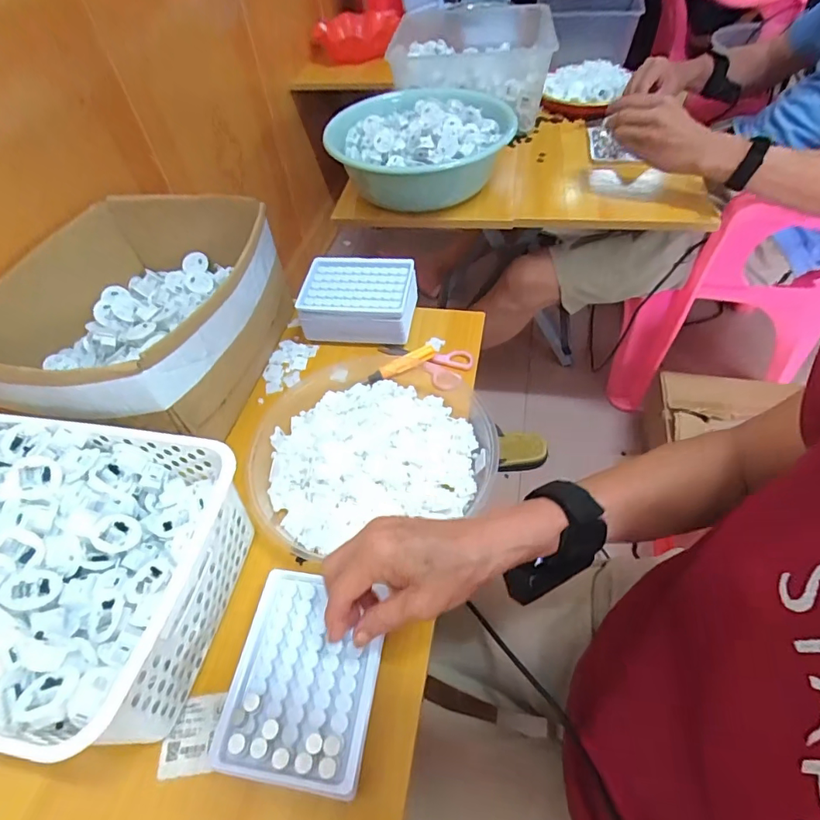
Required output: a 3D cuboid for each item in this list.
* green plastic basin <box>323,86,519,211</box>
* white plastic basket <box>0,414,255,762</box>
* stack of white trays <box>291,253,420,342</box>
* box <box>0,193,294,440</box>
[{"bbox_3d":[0.016,-0.427,0.802,0.253,0.105,0.276,-2,51,3],"label":"green plastic basin"},{"bbox_3d":[-0.296,0.121,0.376,0.290,0.115,0.207,6,52,9],"label":"white plastic basket"},{"bbox_3d":[-0.063,-0.140,0.615,0.141,0.053,0.104,3,51,7],"label":"stack of white trays"},{"bbox_3d":[-0.304,-0.094,0.537,0.261,0.135,0.271,10,52,12],"label":"box"}]

